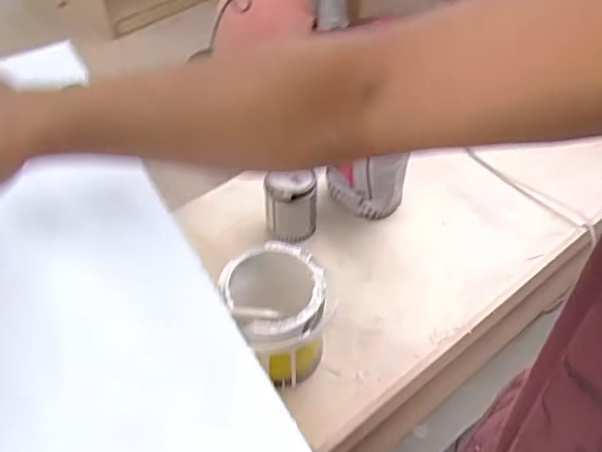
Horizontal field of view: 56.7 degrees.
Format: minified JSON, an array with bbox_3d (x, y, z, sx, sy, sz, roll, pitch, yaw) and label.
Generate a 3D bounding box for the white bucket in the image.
[{"bbox_3d":[-0.037,0.159,0.922,0.156,0.209,0.185,-16,54,-13],"label":"white bucket"}]

